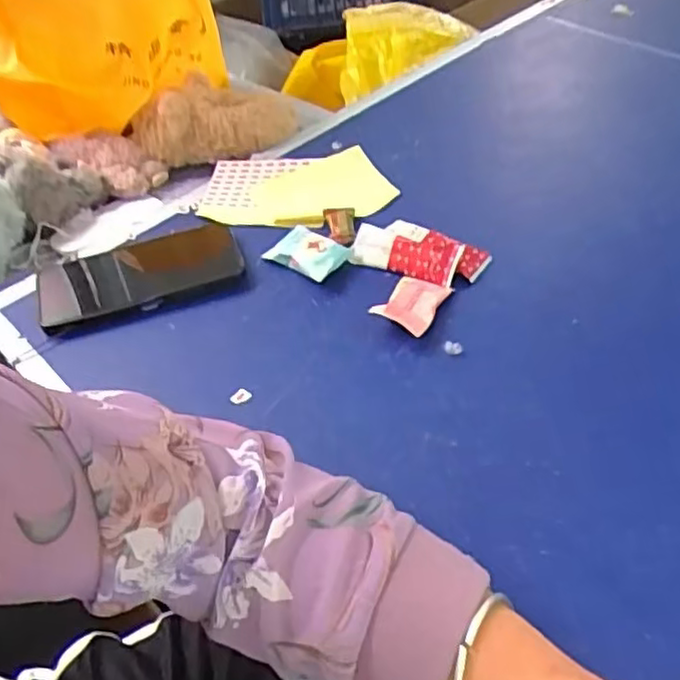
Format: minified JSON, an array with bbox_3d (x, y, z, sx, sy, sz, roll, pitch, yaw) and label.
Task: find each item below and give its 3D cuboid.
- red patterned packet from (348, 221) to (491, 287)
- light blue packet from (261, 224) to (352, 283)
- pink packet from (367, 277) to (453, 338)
[{"bbox_3d":[0.065,-0.075,0.576,0.103,0.024,0.054,18,50,23],"label":"red patterned packet"},{"bbox_3d":[-0.027,-0.074,0.584,0.062,0.018,0.043,29,55,30],"label":"light blue packet"},{"bbox_3d":[0.055,-0.030,0.525,0.041,0.017,0.060,18,50,23],"label":"pink packet"}]

